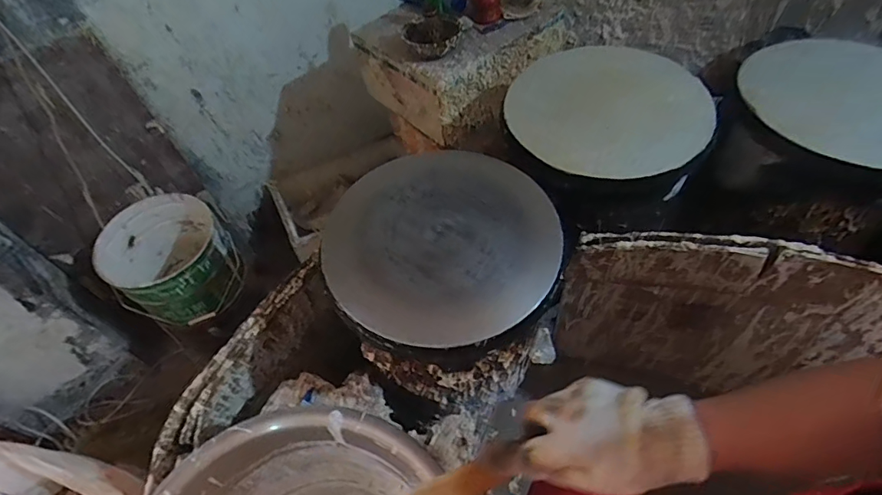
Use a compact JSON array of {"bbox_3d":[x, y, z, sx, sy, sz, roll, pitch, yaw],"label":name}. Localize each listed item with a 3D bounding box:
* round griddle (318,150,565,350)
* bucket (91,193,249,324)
[{"bbox_3d":[0.009,-0.018,0.752,0.345,0.043,0.372,-3,55,4],"label":"round griddle"},{"bbox_3d":[-0.749,0.045,1.315,0.301,0.269,0.299,-3,55,4],"label":"bucket"}]

